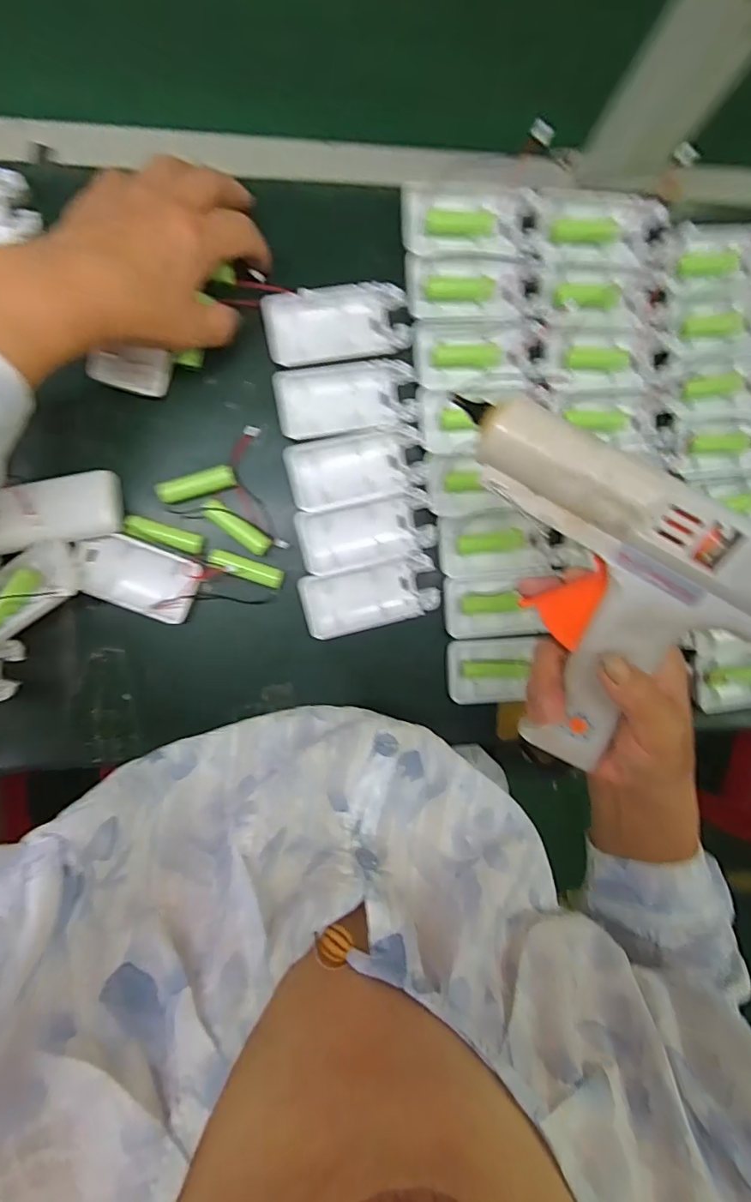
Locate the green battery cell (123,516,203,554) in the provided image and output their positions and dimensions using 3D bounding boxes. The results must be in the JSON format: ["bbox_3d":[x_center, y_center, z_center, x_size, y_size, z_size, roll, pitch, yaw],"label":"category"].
[{"bbox_3d":[-0.146,-0.046,0.366,0.052,0.017,0.013,16,92,-8],"label":"green battery cell"}]

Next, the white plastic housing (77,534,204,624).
[{"bbox_3d":[-0.164,-0.017,0.364,0.080,0.020,0.044,20,91,-8],"label":"white plastic housing"}]

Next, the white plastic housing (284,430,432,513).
[{"bbox_3d":[-0.013,-0.093,0.376,0.095,0.012,0.048,-9,95,-7],"label":"white plastic housing"}]

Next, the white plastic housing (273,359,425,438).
[{"bbox_3d":[-0.020,-0.143,0.372,0.096,0.011,0.045,-10,95,-7],"label":"white plastic housing"}]

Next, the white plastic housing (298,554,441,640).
[{"bbox_3d":[-0.004,-0.003,0.385,0.095,0.011,0.046,-12,95,-7],"label":"white plastic housing"}]

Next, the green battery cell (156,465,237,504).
[{"bbox_3d":[-0.124,-0.081,0.368,0.052,0.018,0.015,-18,96,-6],"label":"green battery cell"}]

